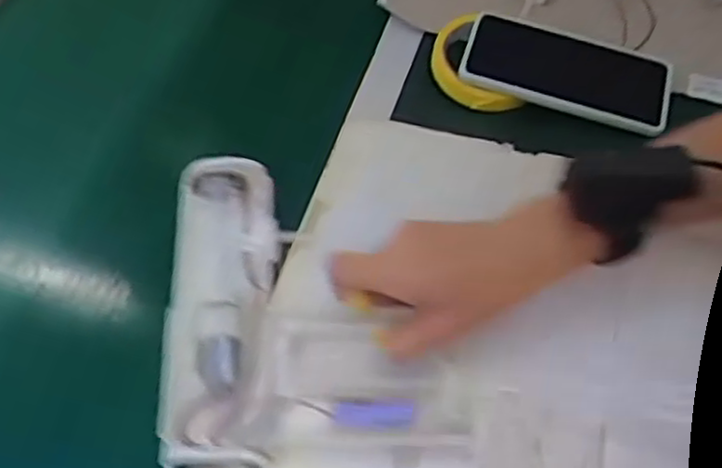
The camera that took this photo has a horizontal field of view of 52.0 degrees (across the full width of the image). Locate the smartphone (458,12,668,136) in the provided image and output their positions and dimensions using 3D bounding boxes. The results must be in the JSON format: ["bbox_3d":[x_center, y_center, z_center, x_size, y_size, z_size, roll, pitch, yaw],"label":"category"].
[{"bbox_3d":[0.169,-0.137,0.605,0.164,0.011,0.087,20,62,5],"label":"smartphone"}]

